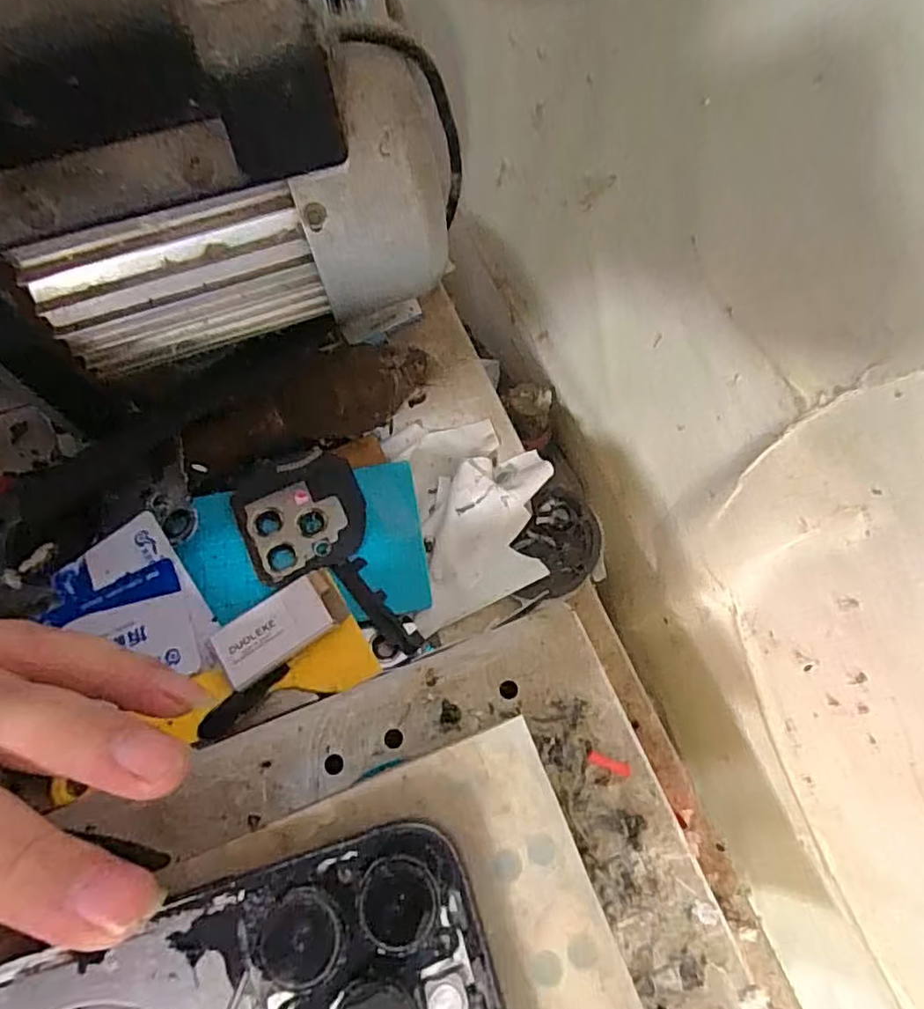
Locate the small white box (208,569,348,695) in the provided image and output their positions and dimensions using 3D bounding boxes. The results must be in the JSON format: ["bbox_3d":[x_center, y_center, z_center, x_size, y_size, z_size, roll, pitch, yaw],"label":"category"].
[{"bbox_3d":[-0.076,0.053,0.262,0.054,0.013,0.026,-31,71,-11],"label":"small white box"}]

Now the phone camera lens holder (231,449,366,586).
[{"bbox_3d":[-0.074,0.004,0.286,0.056,0.004,0.057,-23,70,-9],"label":"phone camera lens holder"}]

